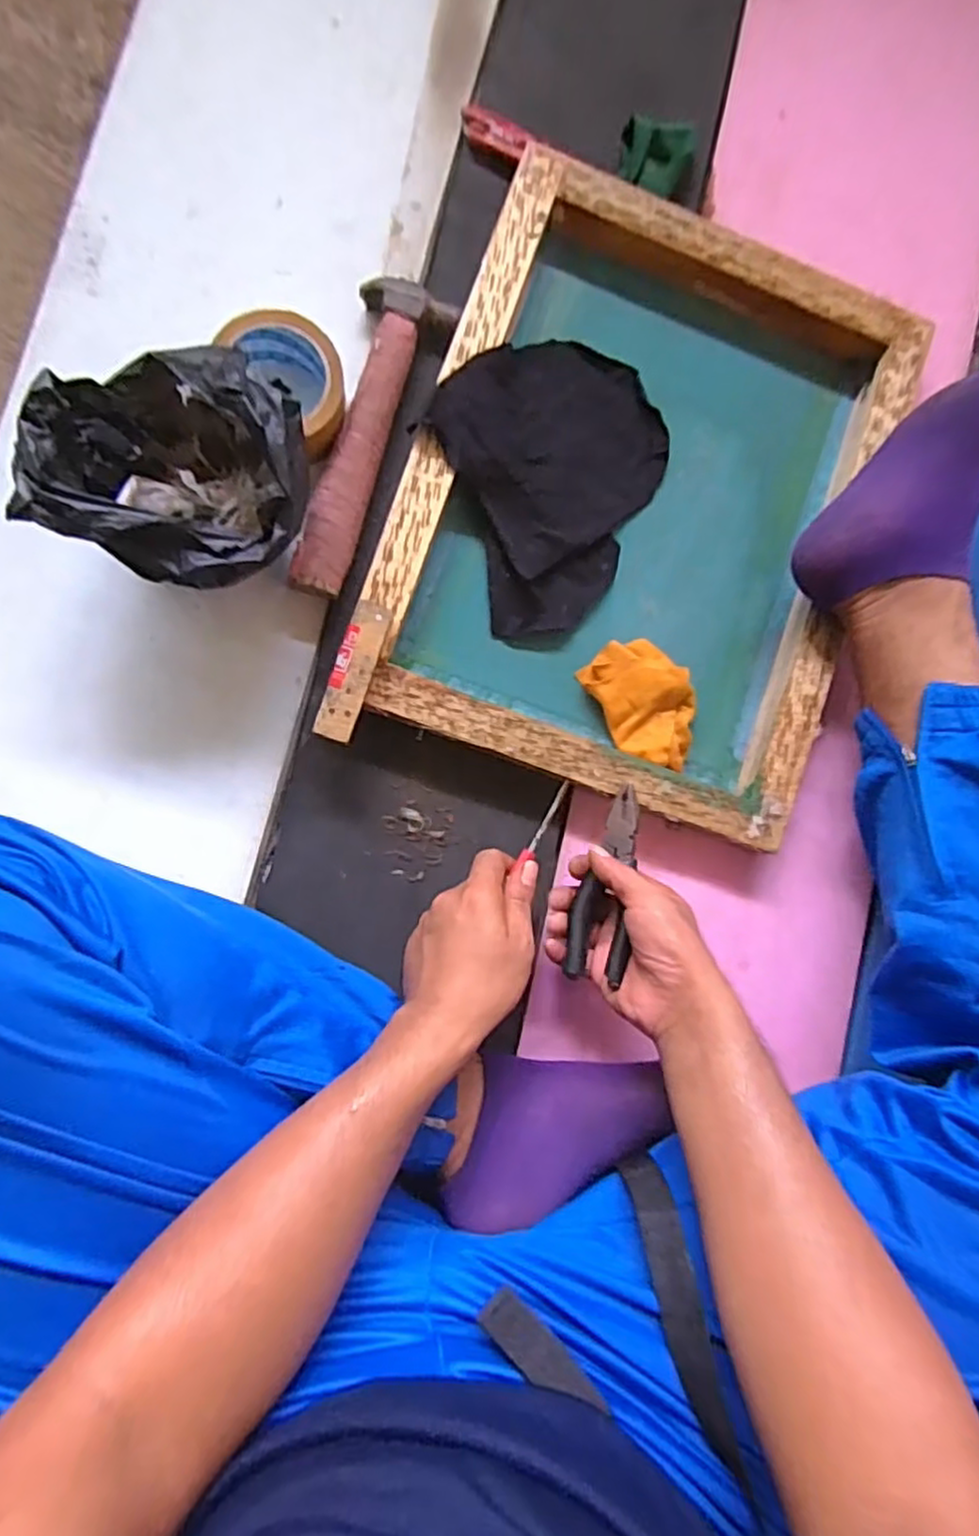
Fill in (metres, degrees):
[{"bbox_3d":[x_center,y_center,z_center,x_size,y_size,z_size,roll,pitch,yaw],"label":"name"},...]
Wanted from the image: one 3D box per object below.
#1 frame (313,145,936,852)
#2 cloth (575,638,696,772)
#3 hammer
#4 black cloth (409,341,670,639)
[{"bbox_3d":[0.125,-0.213,0.579,0.368,0.050,0.469,19,87,-7],"label":"frame"},{"bbox_3d":[0.129,-0.052,0.585,0.071,0.032,0.108,-30,93,-7],"label":"cloth"},{"bbox_3d":[-0.100,-0.261,0.566,0.073,0.034,0.257,20,87,-7],"label":"hammer"},{"bbox_3d":[0.063,-0.237,0.580,0.189,0.036,0.213,-23,92,-7],"label":"black cloth"}]

